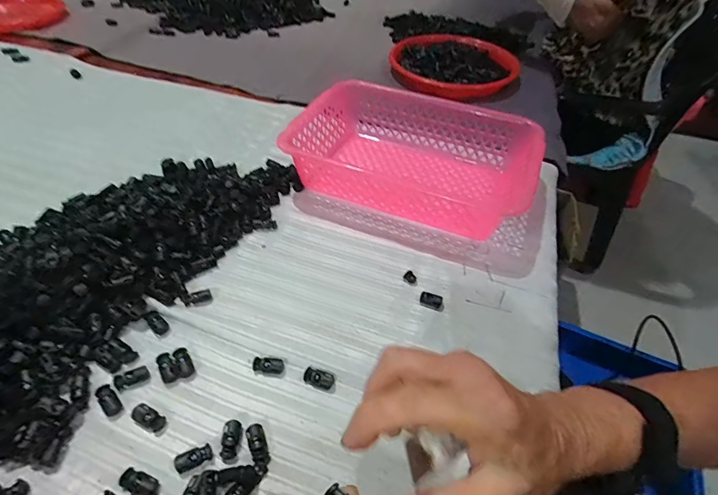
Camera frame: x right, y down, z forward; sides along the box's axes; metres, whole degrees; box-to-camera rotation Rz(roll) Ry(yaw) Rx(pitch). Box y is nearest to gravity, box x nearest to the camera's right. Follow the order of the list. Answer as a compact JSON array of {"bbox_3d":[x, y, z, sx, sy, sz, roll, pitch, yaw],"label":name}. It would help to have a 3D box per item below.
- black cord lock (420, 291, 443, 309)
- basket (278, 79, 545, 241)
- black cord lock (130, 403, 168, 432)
[{"bbox_3d":[0.074,0.055,0.417,0.023,0.008,0.014,19,50,14],"label":"black cord lock"},{"bbox_3d":[0.066,-0.120,0.523,0.292,0.075,0.183,16,50,12],"label":"basket"},{"bbox_3d":[-0.170,0.138,0.328,0.028,0.009,0.014,23,51,17],"label":"black cord lock"}]

